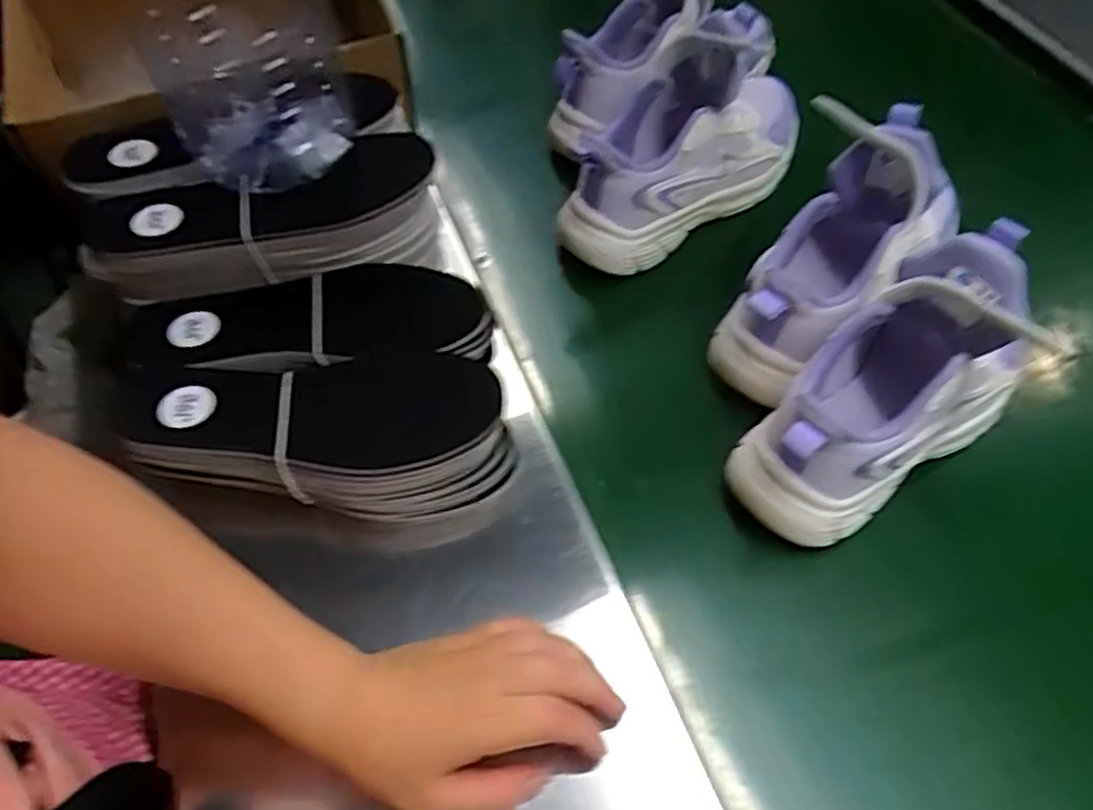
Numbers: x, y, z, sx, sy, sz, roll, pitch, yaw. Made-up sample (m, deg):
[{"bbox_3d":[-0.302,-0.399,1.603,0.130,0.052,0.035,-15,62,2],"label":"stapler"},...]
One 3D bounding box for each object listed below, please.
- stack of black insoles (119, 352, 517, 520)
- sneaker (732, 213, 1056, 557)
[{"bbox_3d":[-0.126,0.022,0.424,0.206,0.069,0.081,-6,56,-2],"label":"stack of black insoles"},{"bbox_3d":[0.196,-0.014,0.415,0.187,0.127,0.075,-31,61,-17],"label":"sneaker"}]

